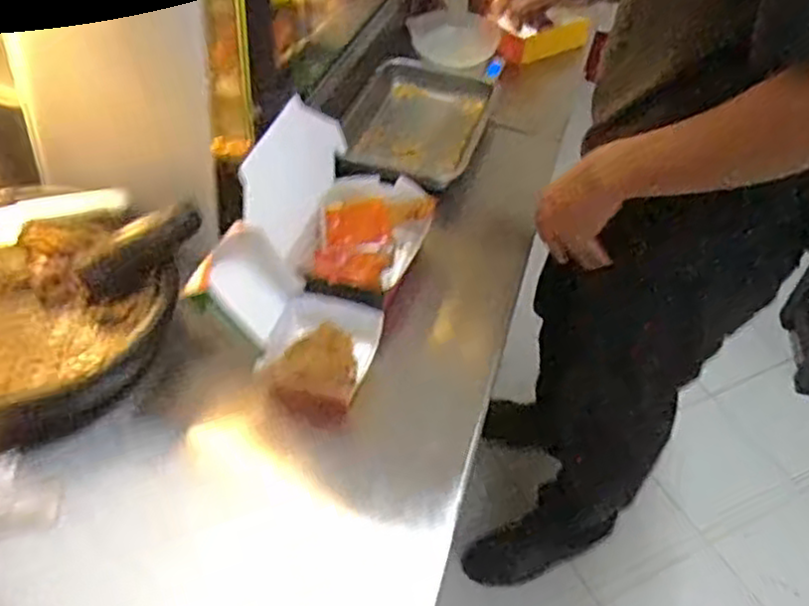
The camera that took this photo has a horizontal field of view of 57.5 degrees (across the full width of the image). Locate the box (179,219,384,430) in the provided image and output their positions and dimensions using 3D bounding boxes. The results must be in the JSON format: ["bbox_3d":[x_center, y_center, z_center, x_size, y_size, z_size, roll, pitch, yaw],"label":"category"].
[{"bbox_3d":[-0.120,0.018,0.790,0.169,0.152,0.133,18,46,12],"label":"box"}]

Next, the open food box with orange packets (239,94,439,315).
[{"bbox_3d":[-0.068,-0.132,0.897,0.179,0.151,0.259,19,46,13],"label":"open food box with orange packets"}]

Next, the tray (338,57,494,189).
[{"bbox_3d":[0.025,-0.299,1.163,0.198,0.049,0.294,17,46,11],"label":"tray"}]

